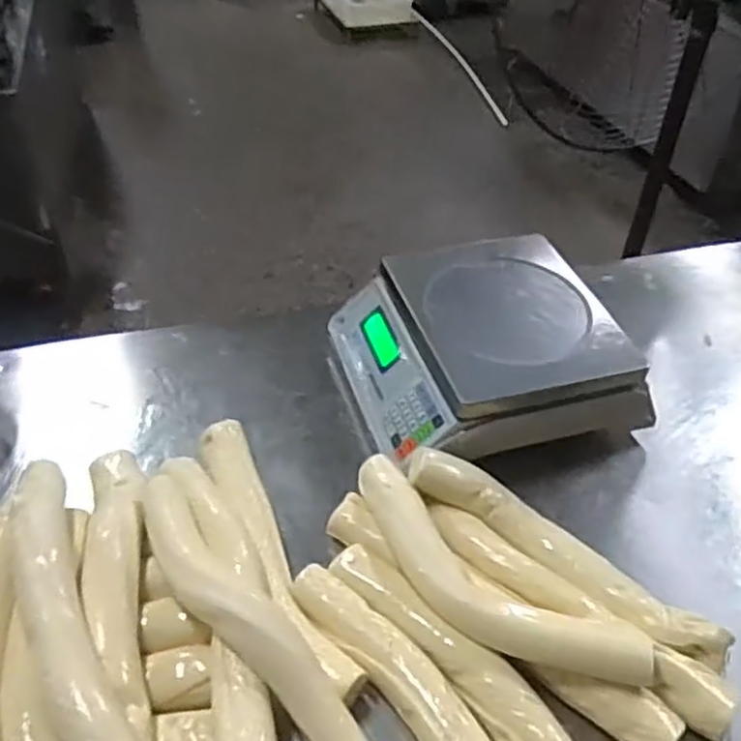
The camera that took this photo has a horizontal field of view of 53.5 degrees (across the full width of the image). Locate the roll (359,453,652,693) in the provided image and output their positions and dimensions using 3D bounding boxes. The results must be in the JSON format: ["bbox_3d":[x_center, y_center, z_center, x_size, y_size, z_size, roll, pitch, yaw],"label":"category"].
[{"bbox_3d":[0.099,0.190,0.691,0.333,0.037,0.096,32,49,29],"label":"roll"}]

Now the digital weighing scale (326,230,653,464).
[{"bbox_3d":[0.132,-0.031,0.912,0.308,0.133,0.308,-11,43,-15],"label":"digital weighing scale"}]

